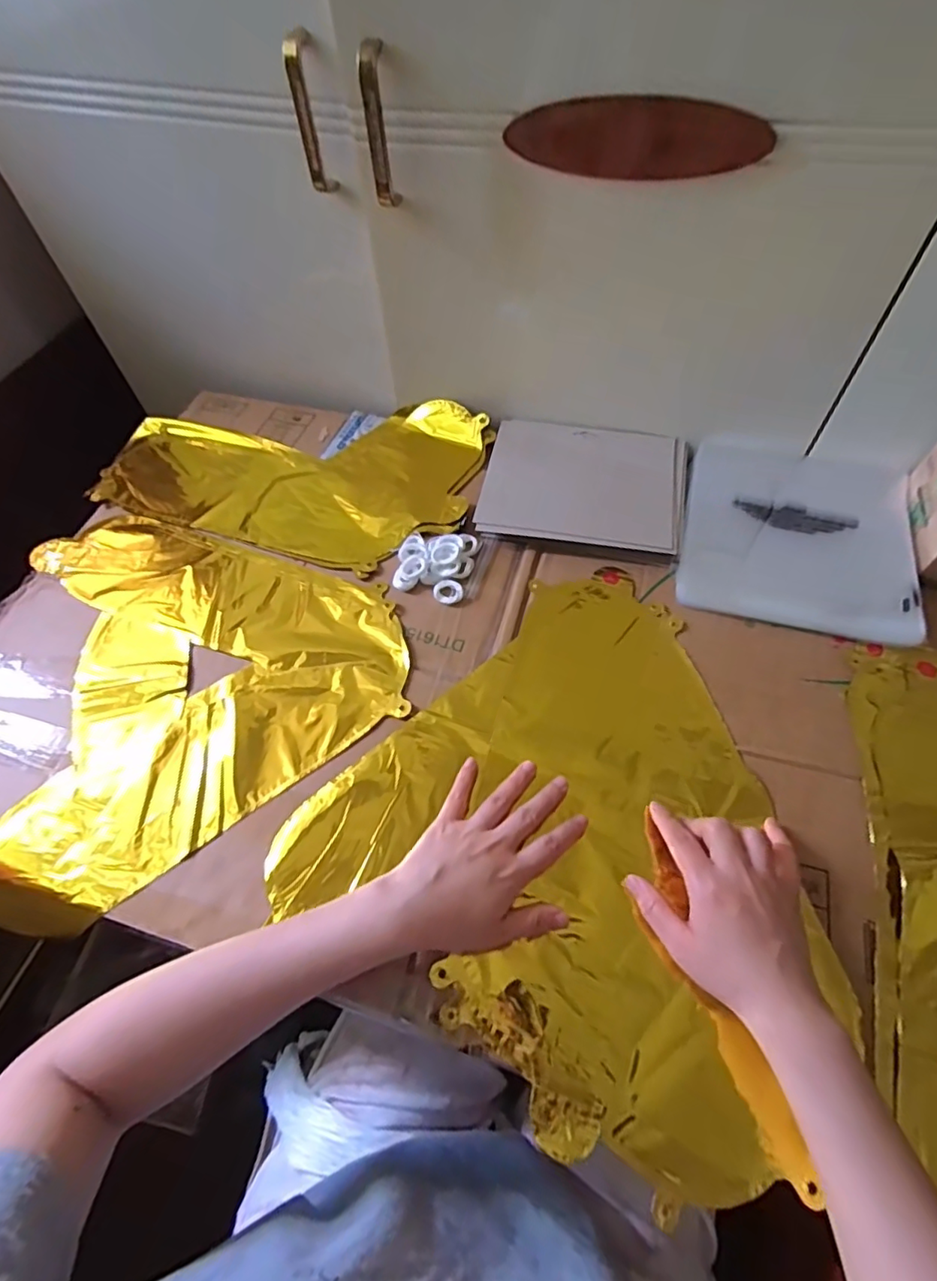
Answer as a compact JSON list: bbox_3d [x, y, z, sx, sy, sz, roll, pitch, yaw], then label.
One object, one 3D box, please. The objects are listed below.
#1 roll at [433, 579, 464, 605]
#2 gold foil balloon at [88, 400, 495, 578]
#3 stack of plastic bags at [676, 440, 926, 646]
[{"bbox_3d":[-0.019,-0.045,0.538,0.027,0.006,0.026,-1,57,2],"label":"roll"},{"bbox_3d":[-0.200,-0.190,0.641,0.405,0.034,0.233,11,59,9],"label":"gold foil balloon"},{"bbox_3d":[0.315,-0.105,0.556,0.201,0.018,0.214,14,59,11],"label":"stack of plastic bags"}]

